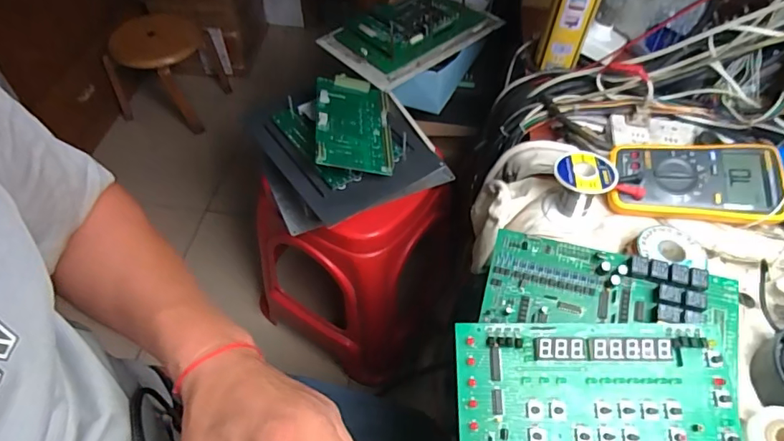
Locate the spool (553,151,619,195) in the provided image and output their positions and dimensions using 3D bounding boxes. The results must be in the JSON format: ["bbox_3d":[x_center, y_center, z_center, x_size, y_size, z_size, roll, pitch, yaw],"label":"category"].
[{"bbox_3d":[0.210,-0.050,0.534,0.061,0.013,0.062,36,60,24],"label":"spool"}]

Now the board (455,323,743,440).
[{"bbox_3d":[0.161,0.163,0.386,0.212,0.009,0.159,0,70,3],"label":"board"}]

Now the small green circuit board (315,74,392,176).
[{"bbox_3d":[-0.064,-0.163,0.803,0.119,0.013,0.209,5,57,-15],"label":"small green circuit board"}]

